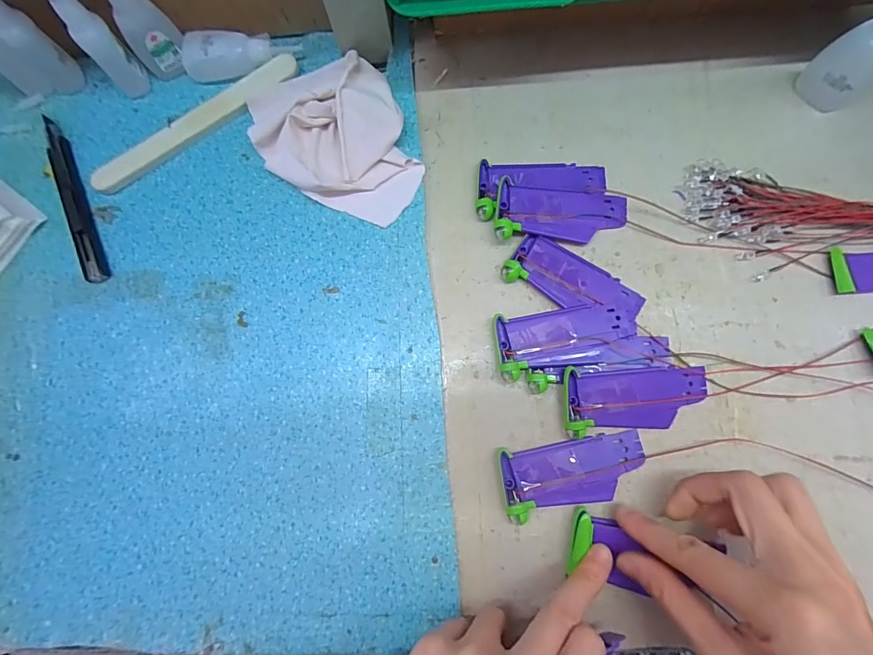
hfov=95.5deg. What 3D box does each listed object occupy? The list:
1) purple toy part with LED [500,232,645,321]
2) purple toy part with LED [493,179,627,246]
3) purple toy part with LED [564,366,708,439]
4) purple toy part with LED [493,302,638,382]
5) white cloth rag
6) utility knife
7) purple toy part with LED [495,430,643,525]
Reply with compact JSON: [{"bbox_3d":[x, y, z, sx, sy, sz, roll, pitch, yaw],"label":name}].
[{"bbox_3d":[0.093,-0.030,0.267,0.090,0.008,0.037,28,84,8],"label":"purple toy part with LED"},{"bbox_3d":[0.086,-0.077,0.272,0.088,0.014,0.040,5,81,4],"label":"purple toy part with LED"},{"bbox_3d":[0.125,0.046,0.250,0.089,0.011,0.041,-1,81,4],"label":"purple toy part with LED"},{"bbox_3d":[0.083,0.008,0.259,0.087,0.014,0.040,-6,80,3],"label":"purple toy part with LED"},{"bbox_3d":[-0.071,-0.144,0.286,0.133,0.027,0.101,25,83,7],"label":"white cloth rag"},{"bbox_3d":[-0.273,-0.099,0.300,0.016,0.007,0.142,-24,80,-1],"label":"utility knife"},{"bbox_3d":[0.085,0.091,0.246,0.089,0.008,0.040,-9,80,2],"label":"purple toy part with LED"}]

